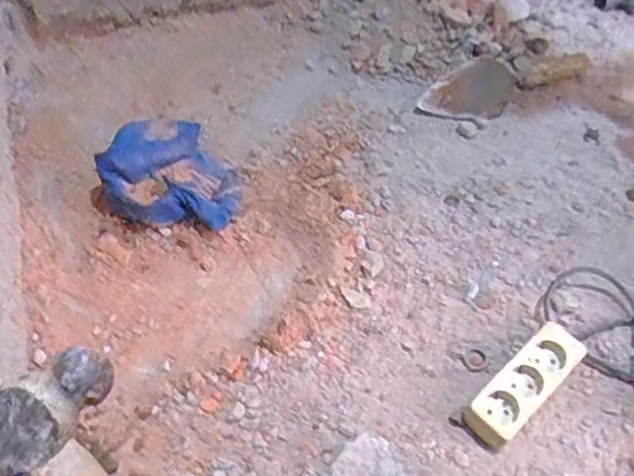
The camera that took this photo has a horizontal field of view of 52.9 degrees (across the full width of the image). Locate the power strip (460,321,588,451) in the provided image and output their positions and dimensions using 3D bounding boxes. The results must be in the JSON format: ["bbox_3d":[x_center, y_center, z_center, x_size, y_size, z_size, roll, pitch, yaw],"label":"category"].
[{"bbox_3d":[0.239,0.164,0.726,0.162,0.042,0.057,-37,62,-23],"label":"power strip"}]

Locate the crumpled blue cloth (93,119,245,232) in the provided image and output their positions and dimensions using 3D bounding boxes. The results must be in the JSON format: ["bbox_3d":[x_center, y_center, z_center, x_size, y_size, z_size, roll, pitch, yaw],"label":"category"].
[{"bbox_3d":[-0.197,-0.095,0.881,0.178,0.096,0.162,3,54,2],"label":"crumpled blue cloth"}]

